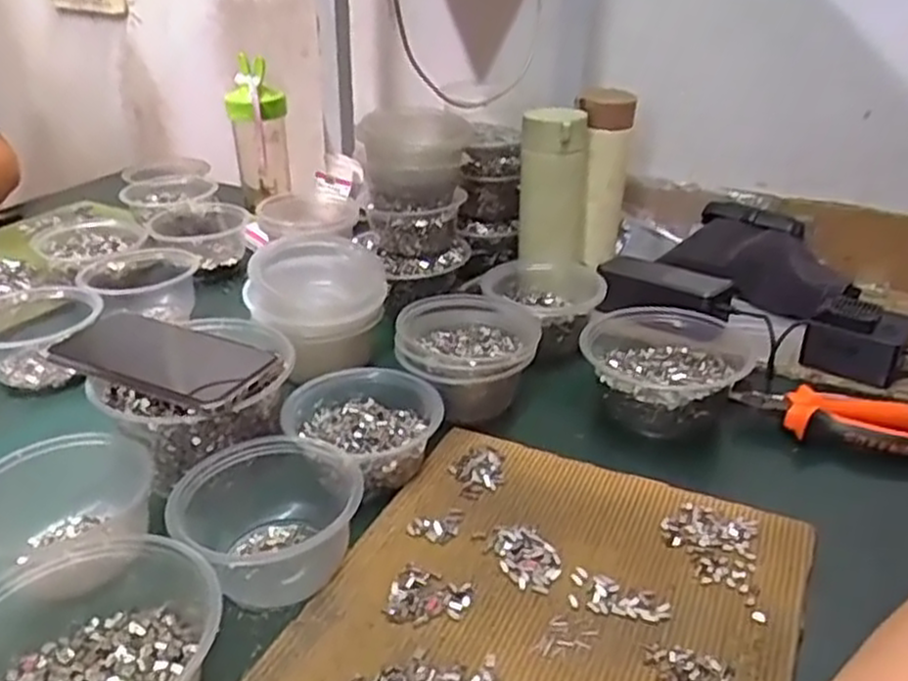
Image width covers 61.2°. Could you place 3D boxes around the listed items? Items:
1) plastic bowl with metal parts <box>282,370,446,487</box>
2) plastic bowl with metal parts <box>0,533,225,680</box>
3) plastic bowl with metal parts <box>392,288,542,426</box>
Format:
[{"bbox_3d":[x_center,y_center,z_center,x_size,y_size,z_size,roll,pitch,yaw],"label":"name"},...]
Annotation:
[{"bbox_3d":[-0.070,0.069,0.578,0.121,0.049,0.103,0,28,6],"label":"plastic bowl with metal parts"},{"bbox_3d":[-0.196,0.161,0.403,0.140,0.047,0.139,-16,33,-26],"label":"plastic bowl with metal parts"},{"bbox_3d":[0.011,0.012,0.649,0.119,0.072,0.109,-3,28,2],"label":"plastic bowl with metal parts"}]

